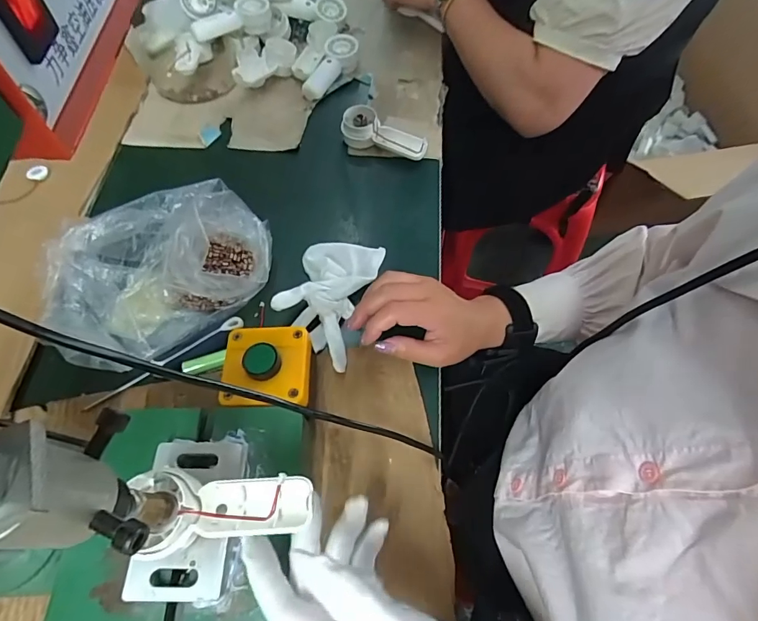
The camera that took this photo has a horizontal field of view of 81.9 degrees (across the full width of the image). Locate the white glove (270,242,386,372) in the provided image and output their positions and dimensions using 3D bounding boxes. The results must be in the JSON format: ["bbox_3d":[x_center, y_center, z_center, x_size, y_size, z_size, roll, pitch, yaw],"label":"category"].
[{"bbox_3d":[-0.051,-0.019,0.433,0.078,0.026,0.137,16,62,5],"label":"white glove"}]

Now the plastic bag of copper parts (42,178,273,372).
[{"bbox_3d":[-0.210,-0.042,0.422,0.207,0.065,0.144,-32,66,-16],"label":"plastic bag of copper parts"}]

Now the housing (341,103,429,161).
[{"bbox_3d":[0.008,-0.217,0.539,0.107,0.033,0.039,16,63,9],"label":"housing"}]

